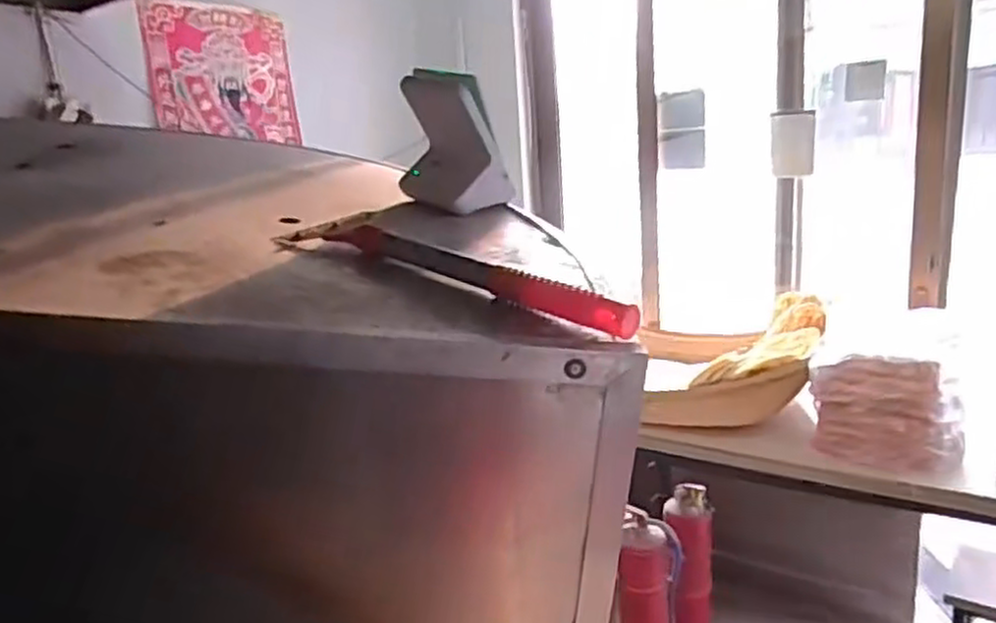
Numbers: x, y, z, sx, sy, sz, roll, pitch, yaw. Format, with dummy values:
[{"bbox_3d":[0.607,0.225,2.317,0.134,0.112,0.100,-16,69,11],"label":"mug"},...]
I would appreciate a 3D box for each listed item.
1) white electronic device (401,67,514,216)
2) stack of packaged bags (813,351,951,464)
[{"bbox_3d":[-0.049,-0.195,0.840,0.077,0.149,0.124,-15,17,-41],"label":"white electronic device"},{"bbox_3d":[0.858,0.168,1.601,0.284,0.278,0.270,5,16,32],"label":"stack of packaged bags"}]

